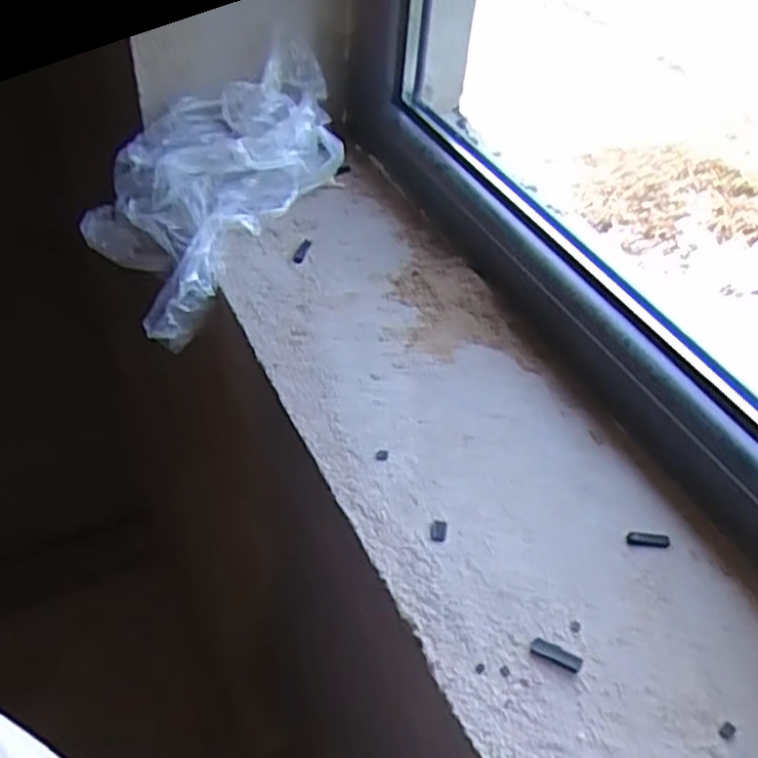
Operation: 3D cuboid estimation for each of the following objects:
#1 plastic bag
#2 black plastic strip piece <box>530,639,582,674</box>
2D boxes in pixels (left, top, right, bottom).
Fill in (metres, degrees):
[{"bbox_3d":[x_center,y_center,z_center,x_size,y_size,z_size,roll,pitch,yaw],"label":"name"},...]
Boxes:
[{"bbox_3d":[-0.170,-0.197,0.759,0.170,0.152,0.293,27,49,18],"label":"plastic bag"},{"bbox_3d":[0.108,0.168,0.470,0.031,0.004,0.012,24,49,16],"label":"black plastic strip piece"}]

